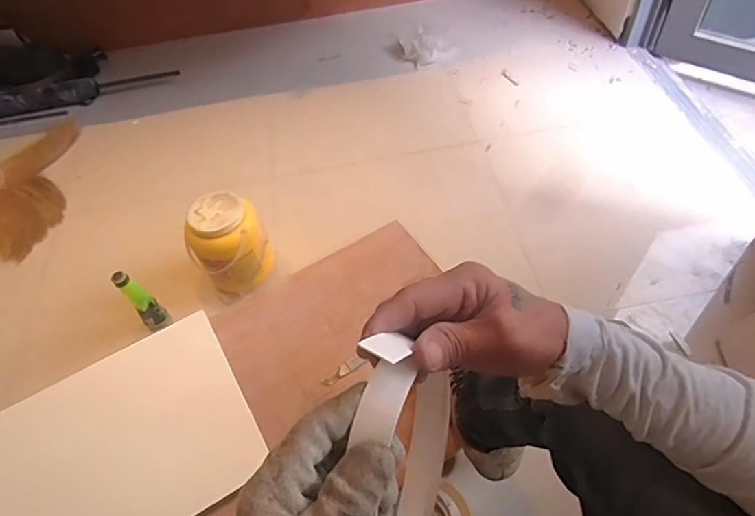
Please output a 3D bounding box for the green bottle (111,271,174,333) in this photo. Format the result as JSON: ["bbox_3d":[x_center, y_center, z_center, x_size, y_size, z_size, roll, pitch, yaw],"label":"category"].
[{"bbox_3d":[-0.525,0.094,1.131,0.052,0.197,0.055,34,63,27],"label":"green bottle"}]

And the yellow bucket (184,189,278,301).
[{"bbox_3d":[-0.341,-0.033,1.173,0.168,0.190,0.176,-3,53,4],"label":"yellow bucket"}]

